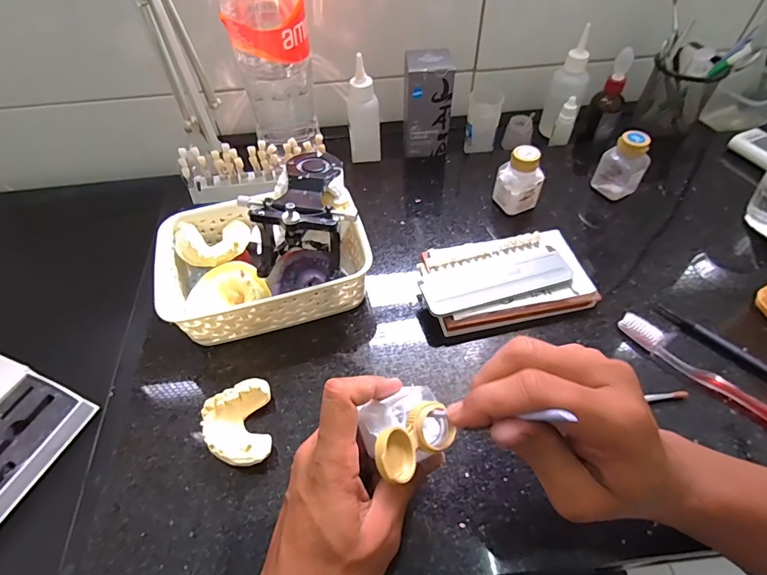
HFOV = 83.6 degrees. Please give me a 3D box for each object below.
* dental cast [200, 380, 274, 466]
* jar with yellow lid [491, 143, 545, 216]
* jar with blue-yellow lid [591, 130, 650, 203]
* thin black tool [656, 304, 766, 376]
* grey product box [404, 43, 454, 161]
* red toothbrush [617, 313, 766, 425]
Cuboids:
[{"bbox_3d":[-0.120,0.114,0.356,0.052,0.029,0.069,-9,54,-5],"label":"dental cast"},{"bbox_3d":[0.156,-0.123,0.493,0.035,0.076,0.043,-27,57,-17],"label":"jar with yellow lid"},{"bbox_3d":[0.281,-0.142,0.503,0.034,0.074,0.040,-21,55,-13],"label":"jar with blue-yellow lid"},{"bbox_3d":[0.326,0.062,0.389,0.012,0.009,0.155,-39,61,-24],"label":"thin black tool"},{"bbox_3d":[0.057,-0.235,0.557,0.059,0.121,0.052,-1,53,2],"label":"grey product box"},{"bbox_3d":[0.293,0.086,0.368,0.019,0.015,0.190,-34,59,-21],"label":"red toothbrush"}]

